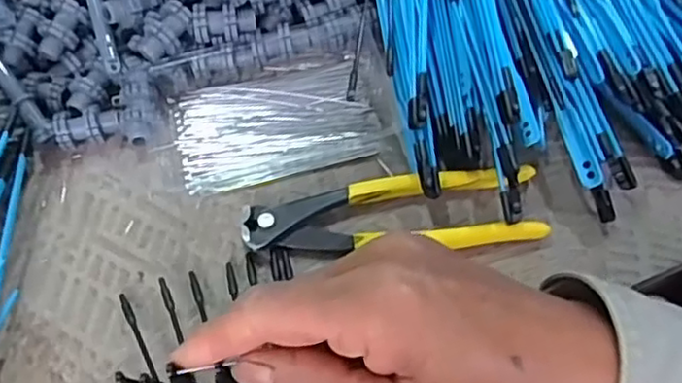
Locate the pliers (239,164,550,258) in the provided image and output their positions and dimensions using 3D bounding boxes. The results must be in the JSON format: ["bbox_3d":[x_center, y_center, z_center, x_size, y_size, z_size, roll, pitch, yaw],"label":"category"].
[{"bbox_3d":[0.028,0.014,0.381,0.166,0.013,0.046,-6,61,1],"label":"pliers"}]

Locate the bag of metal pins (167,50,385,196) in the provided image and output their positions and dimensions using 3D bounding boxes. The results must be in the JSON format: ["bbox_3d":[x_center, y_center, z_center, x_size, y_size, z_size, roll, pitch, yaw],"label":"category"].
[{"bbox_3d":[-0.043,-0.047,0.433,0.123,0.012,0.083,-13,61,-3],"label":"bag of metal pins"}]

